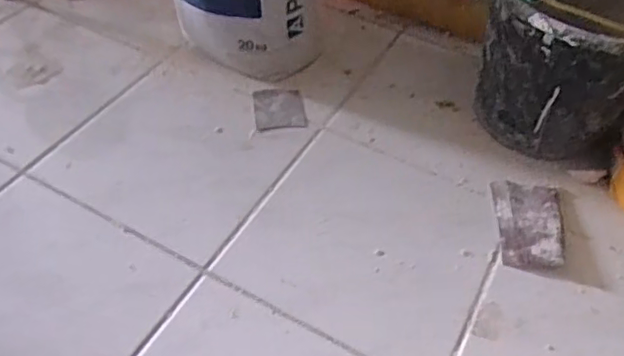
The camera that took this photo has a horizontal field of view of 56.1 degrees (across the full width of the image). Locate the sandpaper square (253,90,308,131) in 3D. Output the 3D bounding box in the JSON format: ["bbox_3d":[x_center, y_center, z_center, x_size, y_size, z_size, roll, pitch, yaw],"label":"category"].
[{"bbox_3d":[-0.052,-0.110,0.915,0.077,0.004,0.091,-5,48,-9],"label":"sandpaper square"}]

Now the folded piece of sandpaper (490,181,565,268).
[{"bbox_3d":[0.289,0.059,0.775,0.088,0.012,0.137,7,48,1],"label":"folded piece of sandpaper"}]

